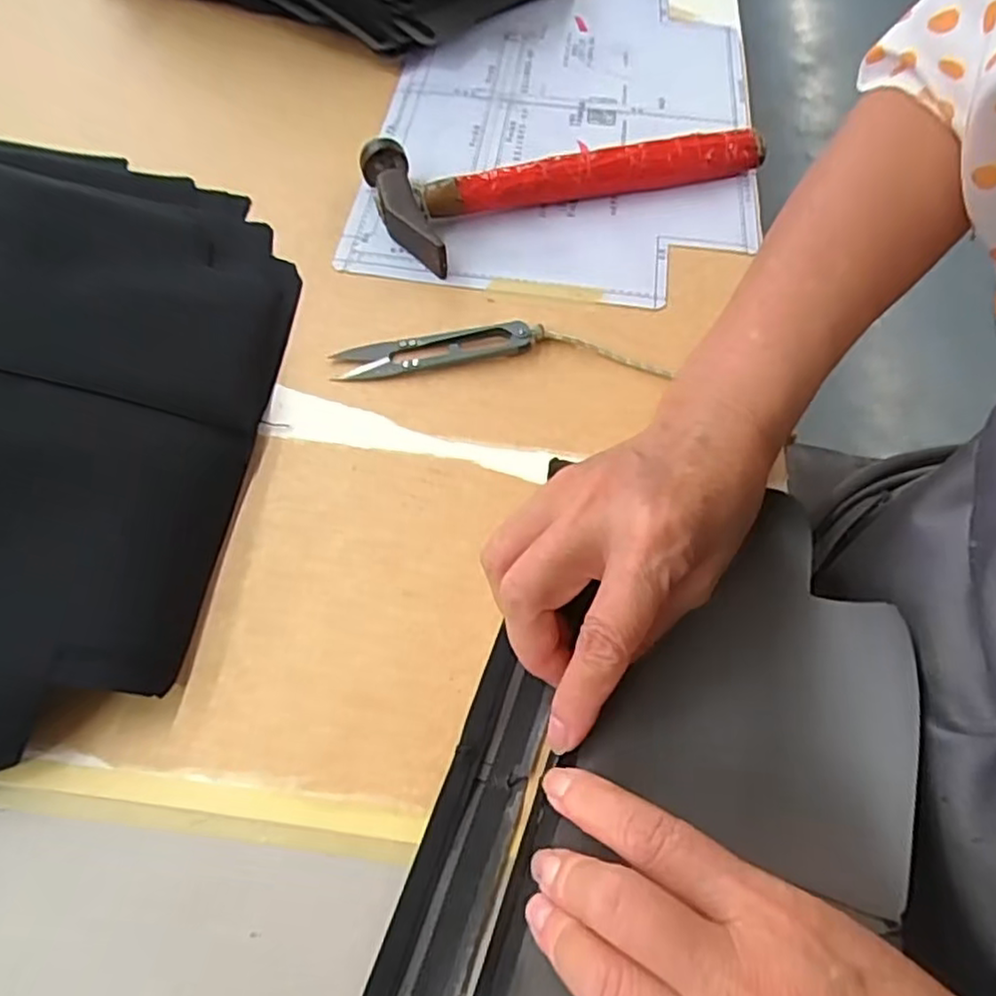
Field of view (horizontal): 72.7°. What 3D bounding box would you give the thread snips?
[{"bbox_3d":[-0.034,-0.078,0.354,0.102,0.011,0.022,-9,61,-7],"label":"thread snips"}]

